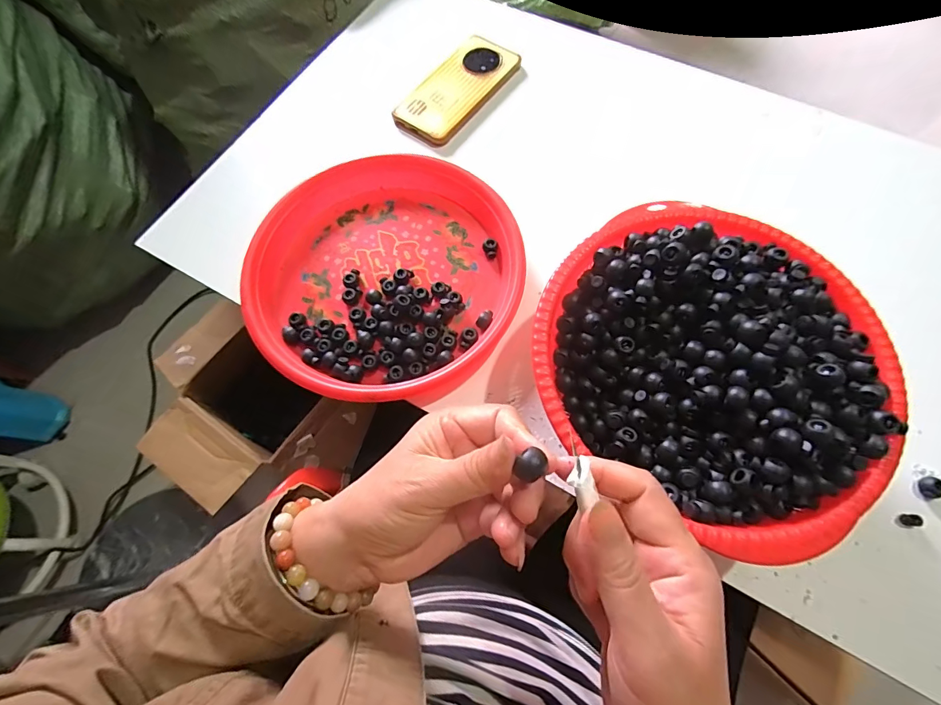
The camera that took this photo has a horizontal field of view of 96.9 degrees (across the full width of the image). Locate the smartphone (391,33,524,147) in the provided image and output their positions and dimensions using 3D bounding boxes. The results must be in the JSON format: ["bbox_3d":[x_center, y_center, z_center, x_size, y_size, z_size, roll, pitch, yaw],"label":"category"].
[{"bbox_3d":[-0.014,-0.307,0.487,0.074,0.015,0.159,33,74,13],"label":"smartphone"}]

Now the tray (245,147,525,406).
[{"bbox_3d":[-0.078,-0.083,0.395,0.237,0.031,0.262,-6,70,-1],"label":"tray"}]

